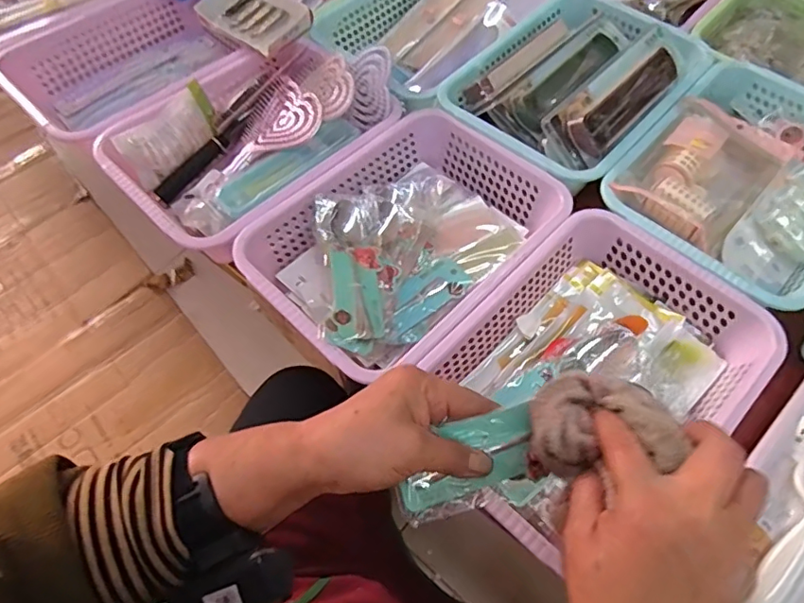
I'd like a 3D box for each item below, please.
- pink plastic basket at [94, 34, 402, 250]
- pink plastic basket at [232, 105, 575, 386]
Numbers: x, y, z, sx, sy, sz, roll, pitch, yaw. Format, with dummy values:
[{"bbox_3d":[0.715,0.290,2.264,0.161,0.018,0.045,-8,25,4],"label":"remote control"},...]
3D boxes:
[{"bbox_3d":[-0.191,-0.213,0.713,0.336,0.080,0.246,-42,68,-19],"label":"pink plastic basket"},{"bbox_3d":[0.007,-0.074,0.641,0.251,0.082,0.340,39,69,20],"label":"pink plastic basket"}]

